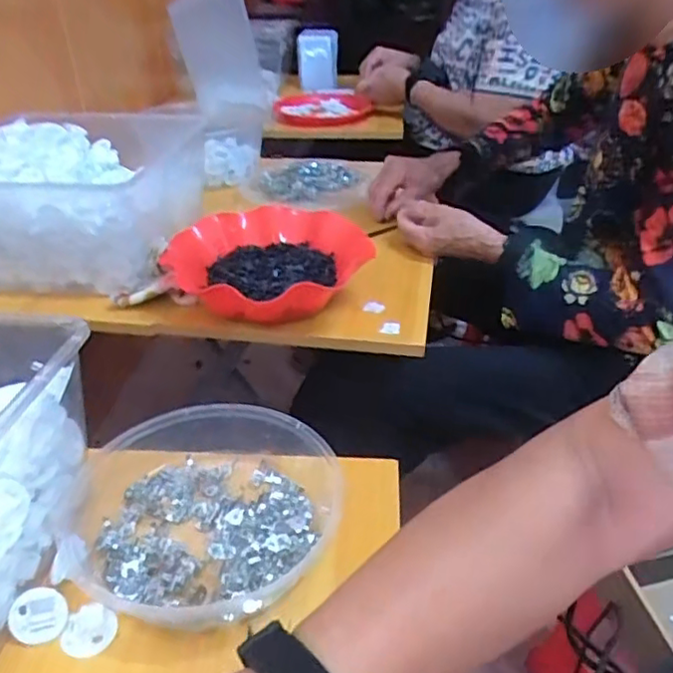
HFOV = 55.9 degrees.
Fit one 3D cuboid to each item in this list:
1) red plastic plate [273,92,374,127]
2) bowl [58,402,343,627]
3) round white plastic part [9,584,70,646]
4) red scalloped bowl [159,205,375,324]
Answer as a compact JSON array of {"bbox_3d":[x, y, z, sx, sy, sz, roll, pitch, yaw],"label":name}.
[{"bbox_3d":[-0.049,-0.560,1.522,0.207,0.039,0.233,-12,39,-8],"label":"red plastic plate"},{"bbox_3d":[-0.106,0.119,0.458,0.193,0.050,0.190,0,33,0],"label":"bowl"},{"bbox_3d":[-0.184,0.173,0.393,0.032,0.033,0.006,28,-10,-14],"label":"round white plastic part"},{"bbox_3d":[-0.081,-0.079,0.720,0.205,0.059,0.210,10,35,15],"label":"red scalloped bowl"}]

